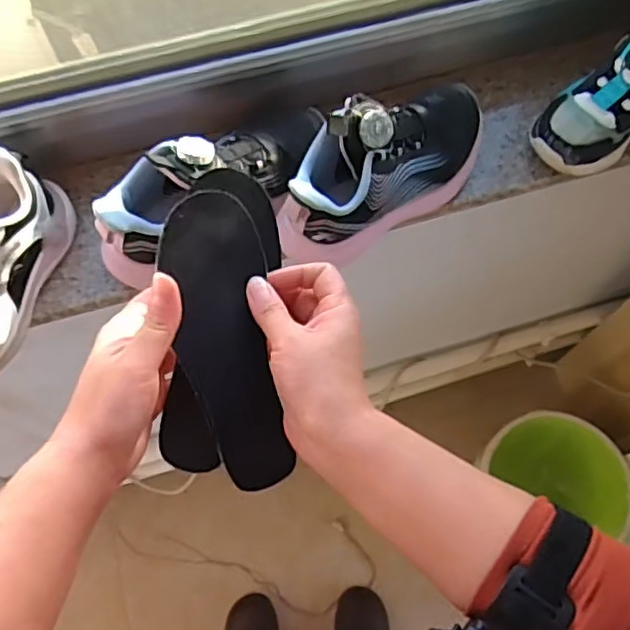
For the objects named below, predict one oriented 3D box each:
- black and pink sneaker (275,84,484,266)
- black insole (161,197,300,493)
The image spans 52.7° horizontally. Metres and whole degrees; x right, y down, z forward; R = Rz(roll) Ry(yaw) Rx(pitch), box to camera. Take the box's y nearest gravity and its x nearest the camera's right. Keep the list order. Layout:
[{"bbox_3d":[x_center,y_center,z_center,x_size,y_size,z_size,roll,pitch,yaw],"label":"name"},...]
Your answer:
[{"bbox_3d":[0.062,-0.128,0.530,0.215,0.093,0.081,-36,73,-13],"label":"black and pink sneaker"},{"bbox_3d":[-0.056,0.019,0.417,0.062,0.012,0.192,-11,94,-5],"label":"black insole"}]

